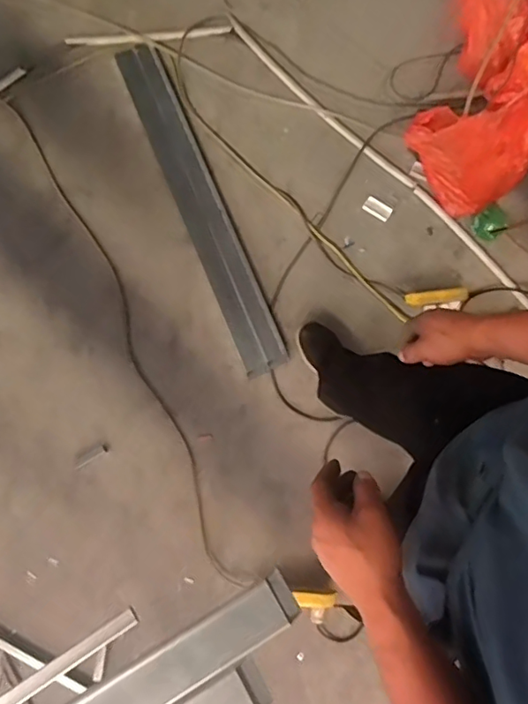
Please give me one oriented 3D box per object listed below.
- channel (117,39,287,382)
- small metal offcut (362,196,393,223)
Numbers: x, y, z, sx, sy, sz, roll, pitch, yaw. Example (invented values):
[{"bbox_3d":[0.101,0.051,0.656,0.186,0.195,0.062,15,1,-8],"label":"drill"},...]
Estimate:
[{"bbox_3d":[-0.185,-0.424,1.441,0.113,0.033,1.010,-22,80,-5],"label":"channel"},{"bbox_3d":[0.317,-0.400,1.475,0.079,0.011,0.045,35,81,6],"label":"small metal offcut"}]

